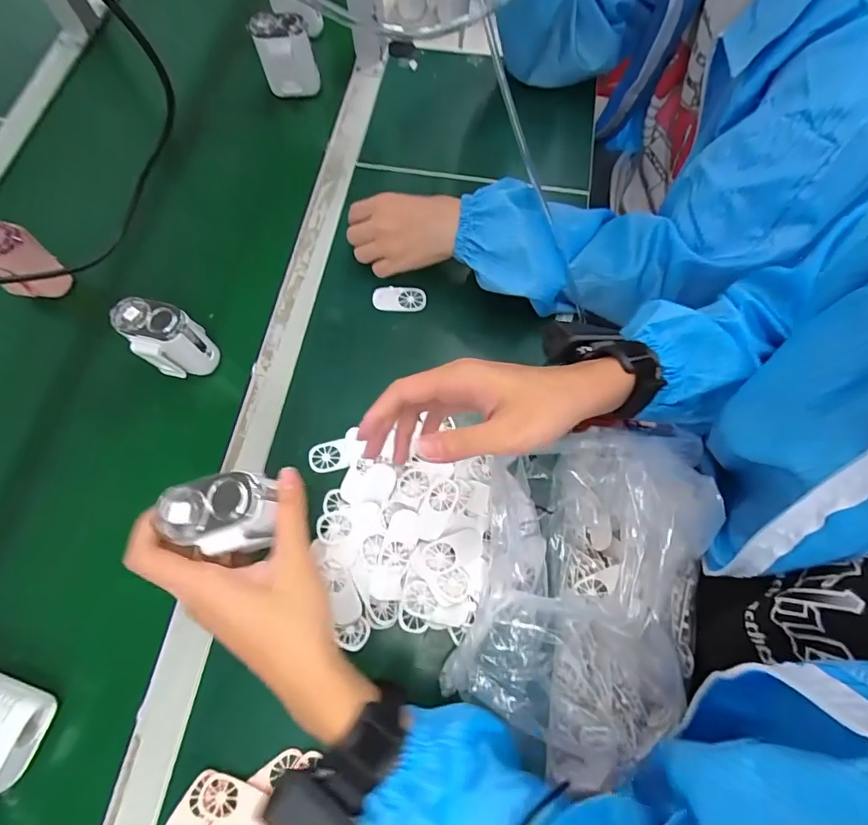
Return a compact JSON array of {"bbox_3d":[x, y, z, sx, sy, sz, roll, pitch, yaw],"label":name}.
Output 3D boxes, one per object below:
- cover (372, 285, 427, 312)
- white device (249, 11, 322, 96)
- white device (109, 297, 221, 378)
[{"bbox_3d":[-0.039,-0.129,0.527,0.060,0.005,0.029,-2,65,-1],"label":"cover"},{"bbox_3d":[-0.193,-0.469,0.617,0.070,0.082,0.034,-14,66,-7],"label":"white device"},{"bbox_3d":[-0.267,-0.068,0.467,0.069,0.078,0.044,11,65,5],"label":"white device"}]

